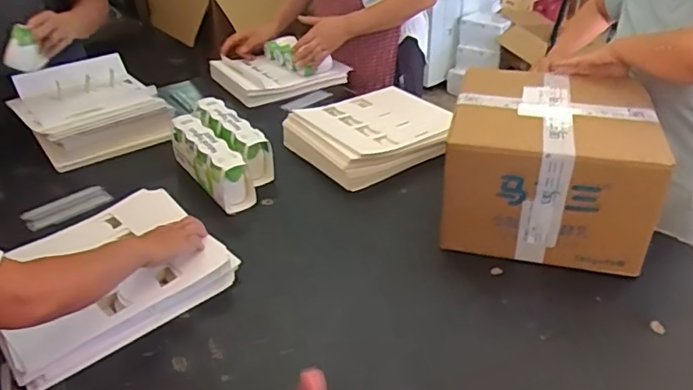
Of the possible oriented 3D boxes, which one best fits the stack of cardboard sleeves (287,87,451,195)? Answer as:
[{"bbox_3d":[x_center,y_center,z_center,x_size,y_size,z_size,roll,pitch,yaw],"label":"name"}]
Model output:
[{"bbox_3d":[0.054,-0.133,1.335,0.356,0.095,0.305,-16,36,-21],"label":"stack of cardboard sleeves"}]

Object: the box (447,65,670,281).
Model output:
[{"bbox_3d":[0.353,-0.052,1.011,0.327,0.219,0.289,7,34,13],"label":"box"}]

